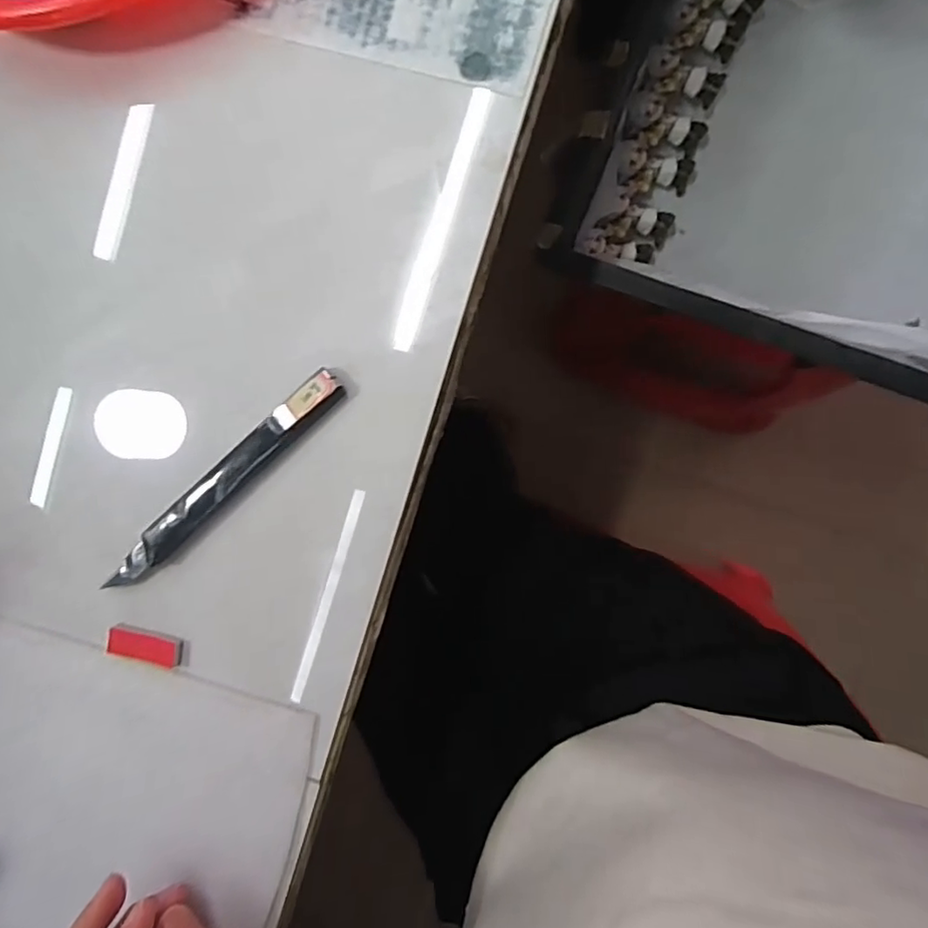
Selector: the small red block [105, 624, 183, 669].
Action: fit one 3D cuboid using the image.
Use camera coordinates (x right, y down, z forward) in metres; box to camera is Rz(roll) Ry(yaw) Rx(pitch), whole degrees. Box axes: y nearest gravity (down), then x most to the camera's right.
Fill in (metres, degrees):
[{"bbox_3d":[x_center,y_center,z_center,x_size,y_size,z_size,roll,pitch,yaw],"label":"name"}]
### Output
[{"bbox_3d":[-0.151,0.086,0.281,0.036,0.005,0.014,12,94,6],"label":"small red block"}]

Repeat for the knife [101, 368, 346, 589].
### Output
[{"bbox_3d":[-0.110,0.007,0.270,0.138,0.009,0.016,-41,87,6],"label":"knife"}]

